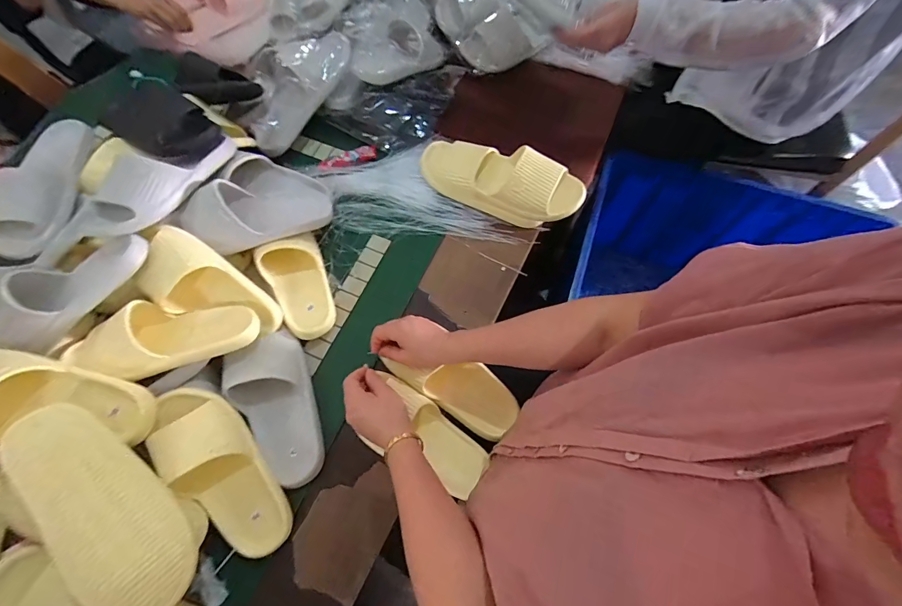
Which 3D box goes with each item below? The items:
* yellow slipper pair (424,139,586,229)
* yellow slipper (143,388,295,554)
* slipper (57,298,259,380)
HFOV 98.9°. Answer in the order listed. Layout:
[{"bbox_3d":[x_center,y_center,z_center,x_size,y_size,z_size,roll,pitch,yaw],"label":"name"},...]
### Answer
[{"bbox_3d":[0.084,-0.223,0.691,0.294,0.085,0.100,24,69,9],"label":"yellow slipper pair"},{"bbox_3d":[-0.301,0.221,0.506,0.096,0.065,0.246,-32,96,-13],"label":"yellow slipper"},{"bbox_3d":[-0.398,0.046,0.541,0.225,0.061,0.099,-8,66,-19],"label":"slipper"}]

